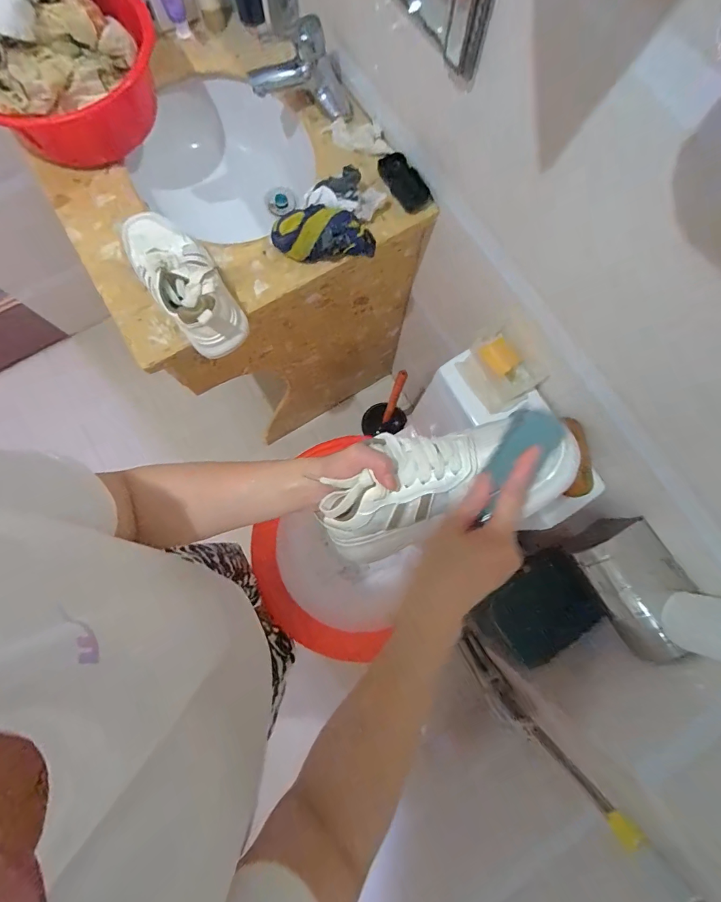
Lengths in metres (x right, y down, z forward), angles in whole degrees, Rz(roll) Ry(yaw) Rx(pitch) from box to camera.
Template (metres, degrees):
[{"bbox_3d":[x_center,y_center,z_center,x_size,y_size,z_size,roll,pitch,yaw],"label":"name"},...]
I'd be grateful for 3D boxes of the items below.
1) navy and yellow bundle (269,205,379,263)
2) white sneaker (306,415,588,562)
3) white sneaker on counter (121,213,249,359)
[{"bbox_3d":[-0.061,-0.346,0.632,0.159,0.064,0.057,-5,79,-2],"label":"navy and yellow bundle"},{"bbox_3d":[0.066,0.035,0.379,0.260,0.087,0.113,-26,79,19],"label":"white sneaker"},{"bbox_3d":[-0.267,-0.268,0.604,0.103,0.106,0.243,-38,82,-8],"label":"white sneaker on counter"}]

